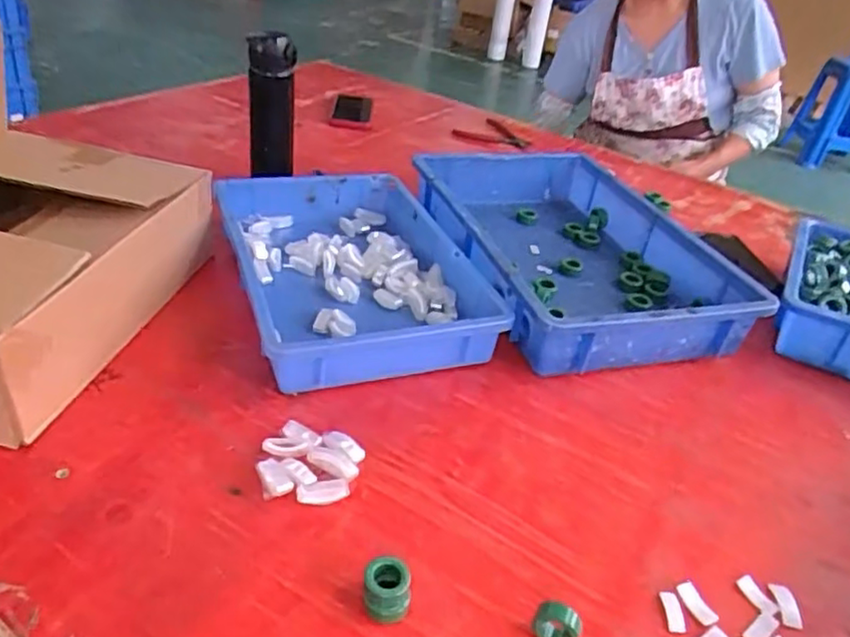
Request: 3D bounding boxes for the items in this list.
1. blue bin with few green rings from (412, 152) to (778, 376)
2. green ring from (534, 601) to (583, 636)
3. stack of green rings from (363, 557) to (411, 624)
[{"bbox_3d":[0.179,-0.096,0.858,0.302,0.074,0.439,-5,35,-19],"label":"blue bin with few green rings"},{"bbox_3d":[0.086,0.201,0.437,0.030,0.025,0.016,5,33,-4],"label":"green ring"},{"bbox_3d":[-0.026,0.182,0.446,0.029,0.026,0.033,3,34,-7],"label":"stack of green rings"}]

